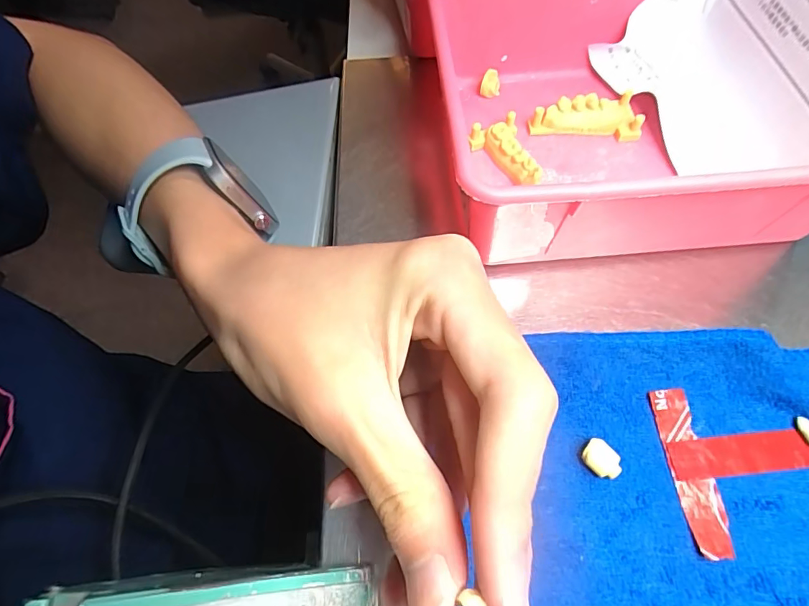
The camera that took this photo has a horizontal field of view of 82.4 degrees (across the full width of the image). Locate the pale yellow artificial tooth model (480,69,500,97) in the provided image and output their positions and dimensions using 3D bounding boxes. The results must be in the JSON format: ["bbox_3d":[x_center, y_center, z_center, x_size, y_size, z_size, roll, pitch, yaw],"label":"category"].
[{"bbox_3d":[0.049,-0.124,0.261,0.011,0.014,0.011,8,64,5],"label":"pale yellow artificial tooth model"}]

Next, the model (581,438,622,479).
[{"bbox_3d":[0.073,0.058,0.172,0.014,0.008,0.010,40,72,18],"label":"model"}]

